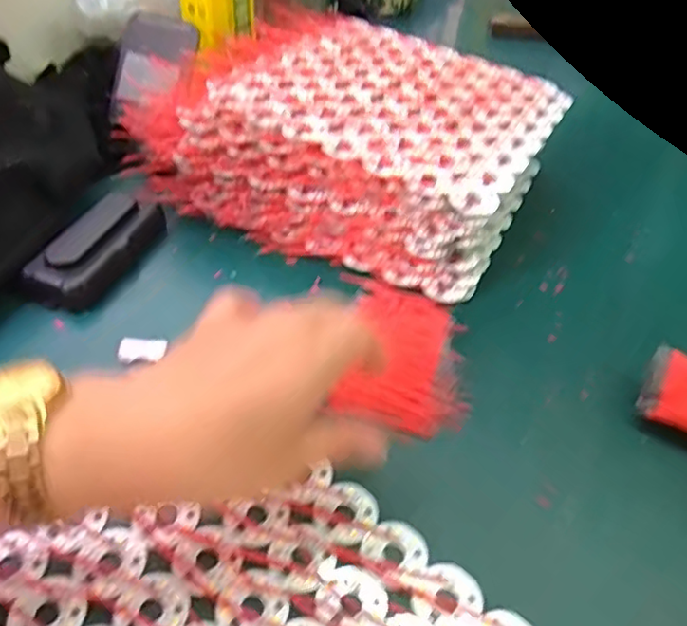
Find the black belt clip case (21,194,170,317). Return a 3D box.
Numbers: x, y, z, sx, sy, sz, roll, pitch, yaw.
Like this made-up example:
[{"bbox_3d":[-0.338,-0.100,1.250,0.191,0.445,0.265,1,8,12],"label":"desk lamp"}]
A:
[{"bbox_3d":[-0.165,-0.044,0.422,0.043,0.027,0.103,18,46,13],"label":"black belt clip case"}]

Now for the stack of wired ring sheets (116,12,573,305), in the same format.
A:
[{"bbox_3d":[0.011,-0.147,0.505,0.276,0.083,0.241,19,46,13],"label":"stack of wired ring sheets"}]

